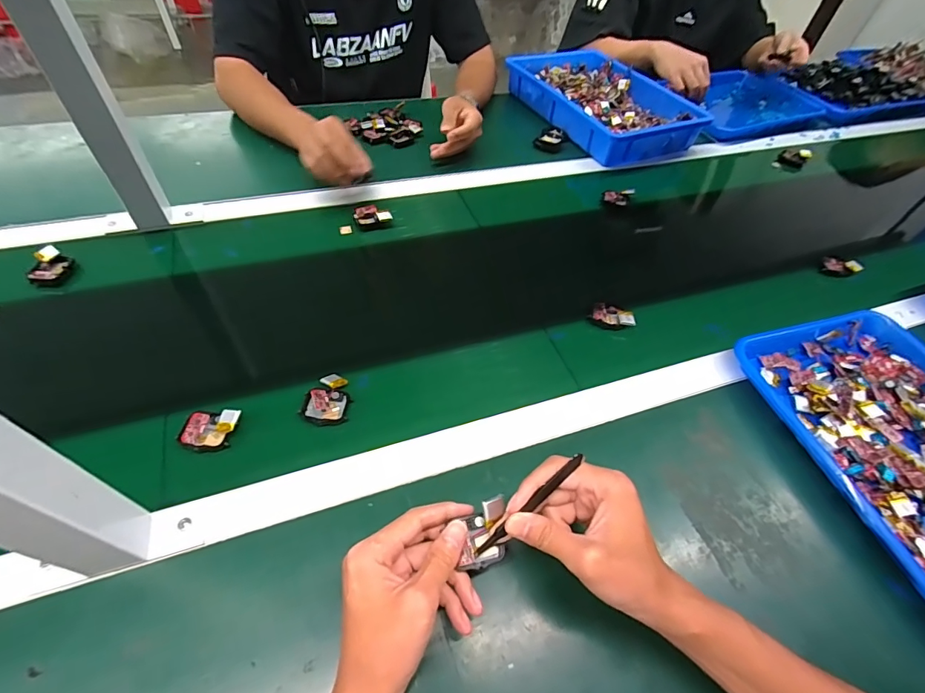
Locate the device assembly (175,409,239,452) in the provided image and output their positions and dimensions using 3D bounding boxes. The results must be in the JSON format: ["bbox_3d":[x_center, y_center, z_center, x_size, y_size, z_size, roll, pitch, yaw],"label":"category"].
[{"bbox_3d":[-0.240,0.078,0.411,0.051,0.014,0.038,1,53,-4],"label":"device assembly"}]

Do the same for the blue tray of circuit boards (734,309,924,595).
[{"bbox_3d":[0.482,0.107,0.456,0.267,0.043,0.333,-13,55,-15],"label":"blue tray of circuit boards"}]

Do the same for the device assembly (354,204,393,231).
[{"bbox_3d":[-0.130,-0.189,0.633,0.050,0.016,0.035,-10,55,-13],"label":"device assembly"}]

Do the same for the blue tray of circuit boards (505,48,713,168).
[{"bbox_3d":[0.278,-0.513,0.893,0.253,0.067,0.382,-20,56,-20],"label":"blue tray of circuit boards"}]

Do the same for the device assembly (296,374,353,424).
[{"bbox_3d":[-0.137,0.051,0.443,0.046,0.015,0.055,8,53,0],"label":"device assembly"}]

